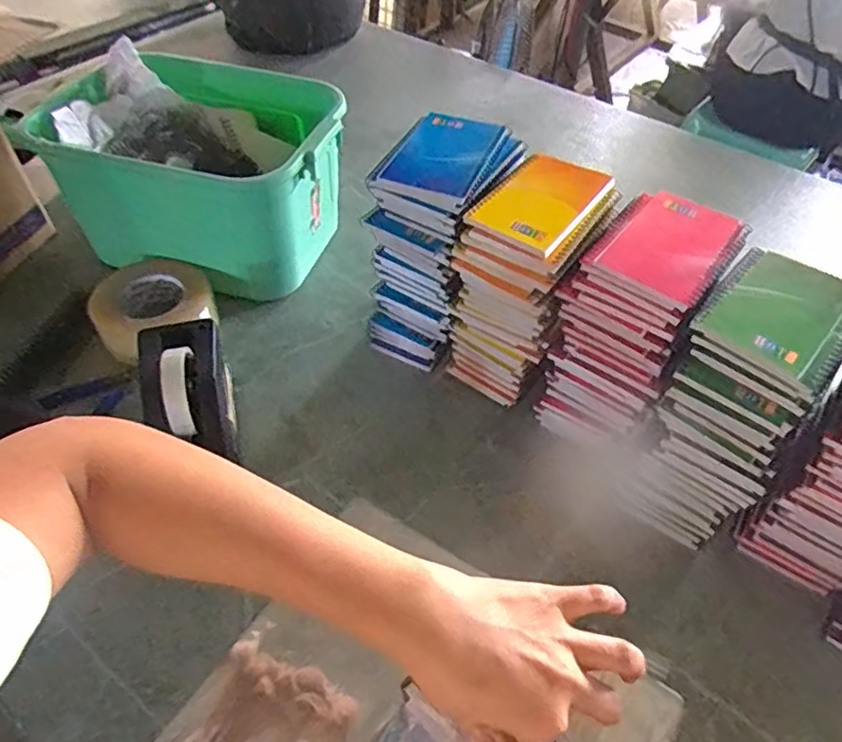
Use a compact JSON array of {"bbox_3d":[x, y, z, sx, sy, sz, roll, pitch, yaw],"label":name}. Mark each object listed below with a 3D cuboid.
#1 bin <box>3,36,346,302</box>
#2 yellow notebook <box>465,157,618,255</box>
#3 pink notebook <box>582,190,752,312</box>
[{"bbox_3d":[-0.270,-0.252,0.775,0.341,0.180,0.250,11,49,7],"label":"bin"},{"bbox_3d":[0.105,-0.151,0.531,0.086,0.011,0.126,28,55,19],"label":"yellow notebook"},{"bbox_3d":[0.210,-0.102,0.500,0.086,0.015,0.139,36,58,23],"label":"pink notebook"}]

